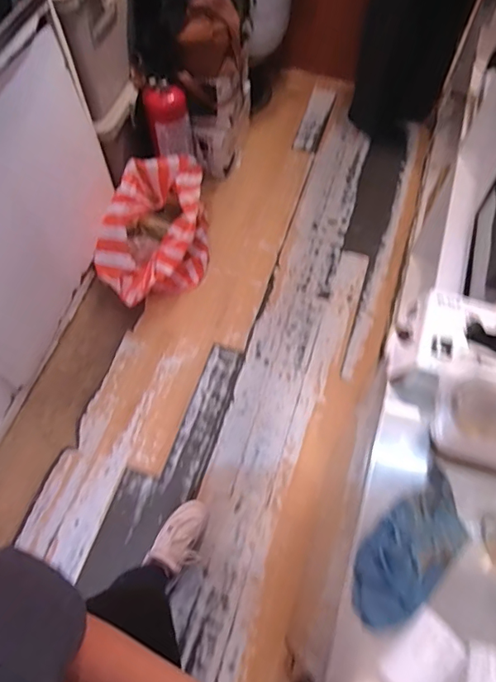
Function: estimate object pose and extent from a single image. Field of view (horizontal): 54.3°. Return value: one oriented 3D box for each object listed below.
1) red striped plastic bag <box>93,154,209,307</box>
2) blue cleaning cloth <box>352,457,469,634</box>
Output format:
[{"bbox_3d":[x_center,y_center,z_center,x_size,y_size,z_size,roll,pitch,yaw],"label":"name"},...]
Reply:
[{"bbox_3d":[-0.287,-0.330,1.514,0.412,0.312,0.269,-28,67,-12],"label":"red striped plastic bag"},{"bbox_3d":[0.181,0.226,0.528,0.177,0.029,0.083,-39,69,-18],"label":"blue cleaning cloth"}]

